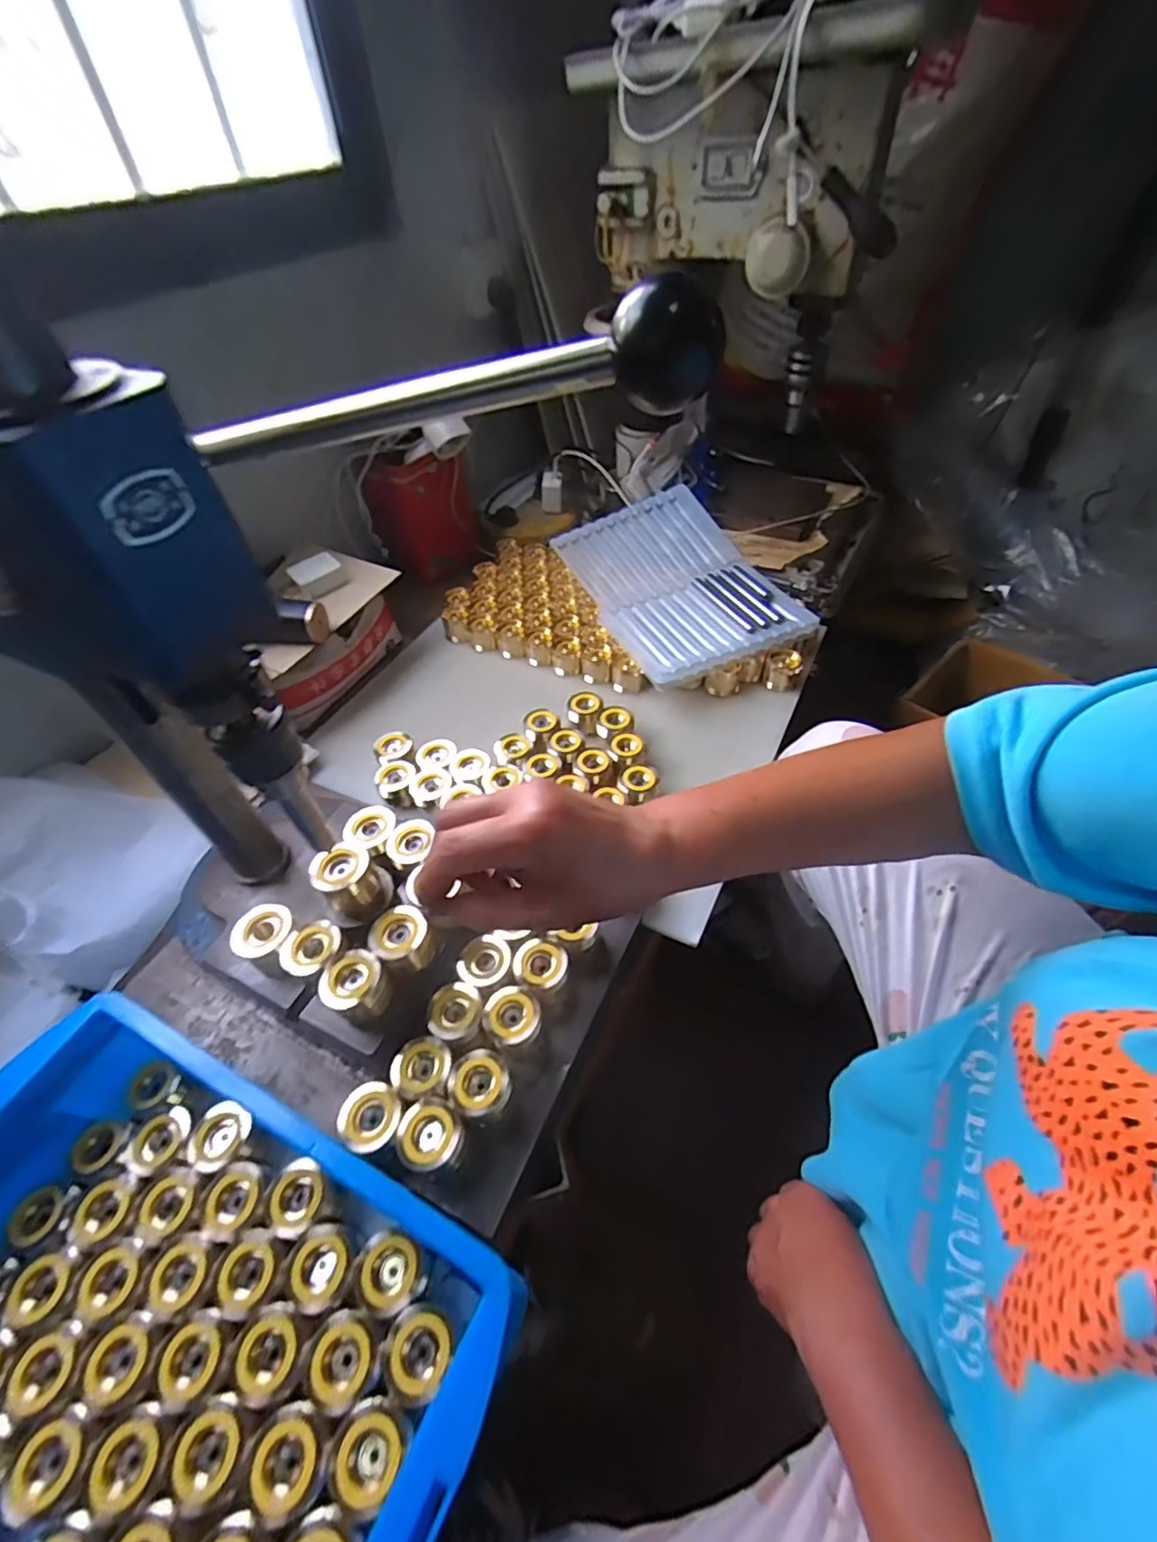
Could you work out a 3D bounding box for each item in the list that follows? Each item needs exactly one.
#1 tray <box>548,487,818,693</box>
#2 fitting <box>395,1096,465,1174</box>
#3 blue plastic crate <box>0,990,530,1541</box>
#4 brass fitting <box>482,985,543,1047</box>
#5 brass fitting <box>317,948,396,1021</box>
[{"bbox_3d":[0.128,-0.254,0.788,0.226,0.041,0.327,-19,50,-11],"label":"tray"},{"bbox_3d":[-0.094,0.244,0.401,0.044,0.037,0.040,-3,49,3],"label":"fitting"},{"bbox_3d":[-0.238,0.309,0.324,0.372,0.093,0.246,19,54,20],"label":"blue plastic crate"},{"bbox_3d":[-0.047,0.185,0.447,0.046,0.039,0.039,29,58,27],"label":"brass fitting"},{"bbox_3d":[-0.155,0.151,0.423,0.035,0.045,0.040,28,57,26],"label":"brass fitting"}]

